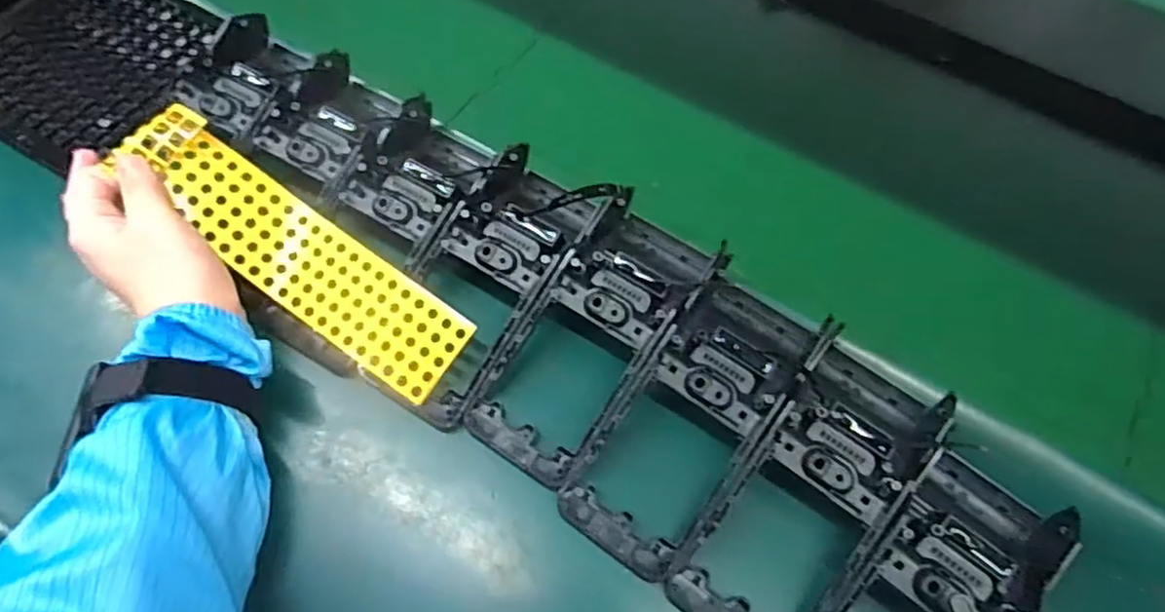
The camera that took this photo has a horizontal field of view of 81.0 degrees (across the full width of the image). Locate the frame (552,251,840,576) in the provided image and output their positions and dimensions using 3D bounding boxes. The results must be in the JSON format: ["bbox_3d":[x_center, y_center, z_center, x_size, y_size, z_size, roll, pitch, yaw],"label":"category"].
[{"bbox_3d":[0.069,0.055,0.387,0.081,0.040,0.186,31,62,15],"label":"frame"}]

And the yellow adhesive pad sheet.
[{"bbox_3d":[-0.167,-0.030,0.405,0.220,0.030,0.055,39,64,2],"label":"yellow adhesive pad sheet"}]

